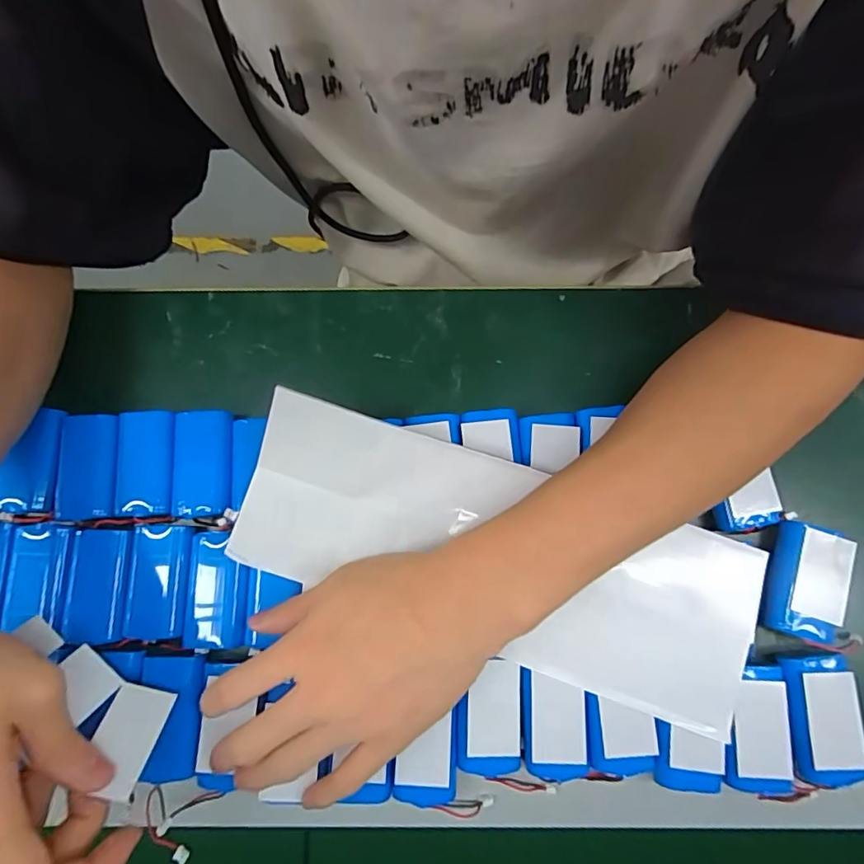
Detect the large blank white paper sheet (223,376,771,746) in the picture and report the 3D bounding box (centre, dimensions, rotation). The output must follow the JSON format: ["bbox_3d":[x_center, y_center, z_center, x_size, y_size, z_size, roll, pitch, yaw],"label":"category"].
[{"bbox_3d":[0.038,0.071,0.294,0.297,0.035,0.108,21,80,2],"label":"large blank white paper sheet"}]

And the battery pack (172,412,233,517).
[{"bbox_3d":[-0.147,0.021,0.333,0.035,0.015,0.066,-1,80,0],"label":"battery pack"}]

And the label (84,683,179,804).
[{"bbox_3d":[-0.163,0.163,0.274,0.031,0.004,0.050,39,43,-26],"label":"label"}]

